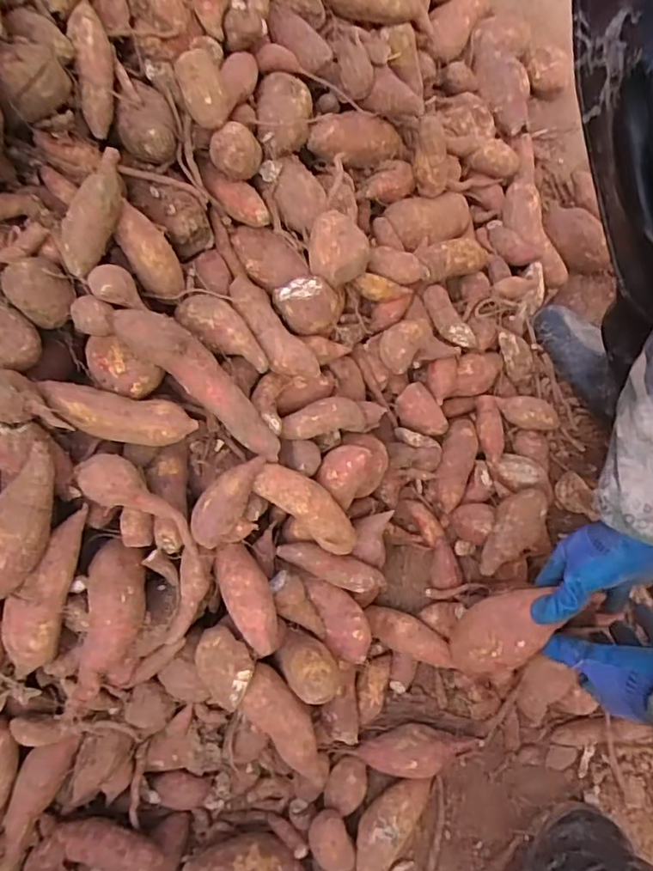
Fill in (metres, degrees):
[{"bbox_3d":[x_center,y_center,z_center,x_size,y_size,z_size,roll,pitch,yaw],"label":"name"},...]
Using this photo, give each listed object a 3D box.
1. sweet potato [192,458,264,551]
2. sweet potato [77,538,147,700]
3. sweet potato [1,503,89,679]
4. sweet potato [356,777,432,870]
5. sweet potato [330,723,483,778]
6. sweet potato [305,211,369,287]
[{"bbox_3d":[-0.079,0.056,0.490,0.084,0.033,0.036,-40,75,-15],"label":"sweet potato"},{"bbox_3d":[-0.166,0.138,0.452,0.045,0.035,0.115,-3,69,-2],"label":"sweet potato"},{"bbox_3d":[-0.214,0.120,0.440,0.034,0.038,0.131,17,83,5],"label":"sweet potato"},{"bbox_3d":[0.059,0.389,0.576,0.047,0.047,0.114,37,73,12],"label":"sweet potato"},{"bbox_3d":[0.086,0.321,0.590,0.141,0.047,0.045,1,69,-1],"label":"sweet potato"},{"bbox_3d":[0.011,-0.184,0.568,0.056,0.050,0.048,-6,69,-4],"label":"sweet potato"}]

